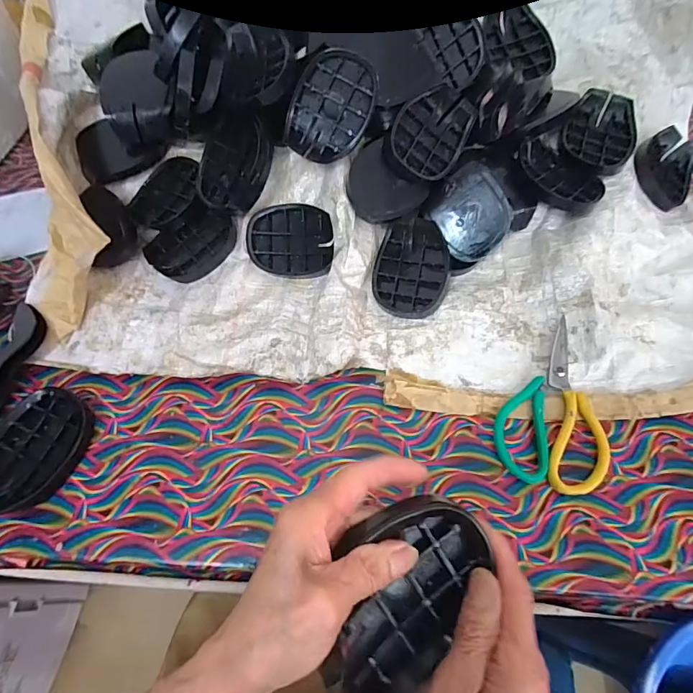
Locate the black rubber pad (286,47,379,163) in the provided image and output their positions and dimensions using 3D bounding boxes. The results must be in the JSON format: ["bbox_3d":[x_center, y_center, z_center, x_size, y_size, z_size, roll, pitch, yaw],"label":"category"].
[{"bbox_3d":[-0.016,-0.268,0.478,0.085,0.110,0.017,22,26,-7],"label":"black rubber pad"}]

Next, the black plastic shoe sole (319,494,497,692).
[{"bbox_3d":[0.024,0.154,0.245,0.077,0.029,0.141,23,77,13],"label":"black plastic shoe sole"}]

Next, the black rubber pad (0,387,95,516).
[{"bbox_3d":[-0.306,0.099,0.408,0.087,0.032,0.122,21,62,12],"label":"black rubber pad"}]

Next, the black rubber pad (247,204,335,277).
[{"bbox_3d":[-0.069,-0.130,0.514,0.111,0.020,0.085,9,89,11],"label":"black rubber pad"}]

